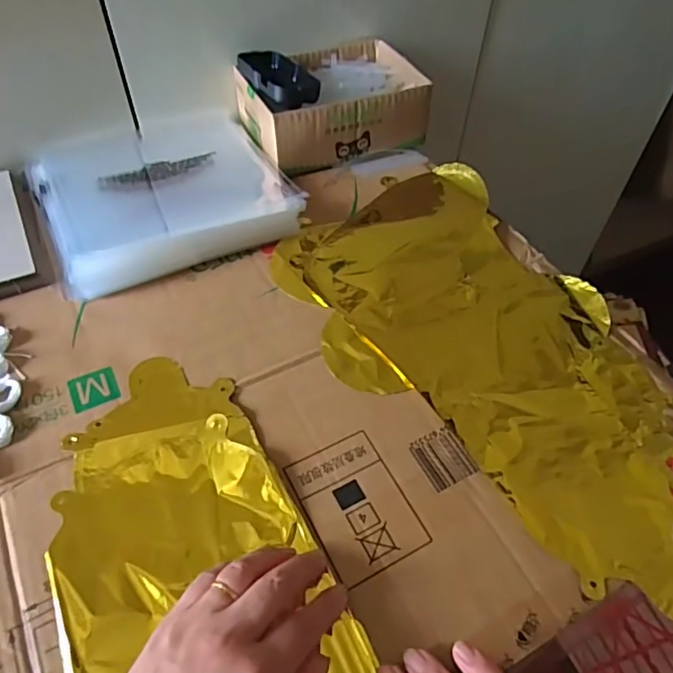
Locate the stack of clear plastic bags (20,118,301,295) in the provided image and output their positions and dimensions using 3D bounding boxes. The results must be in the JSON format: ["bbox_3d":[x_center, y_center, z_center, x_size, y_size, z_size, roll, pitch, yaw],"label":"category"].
[{"bbox_3d":[-0.178,-0.152,0.566,0.229,0.030,0.230,-23,55,-19],"label":"stack of clear plastic bags"}]

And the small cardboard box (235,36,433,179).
[{"bbox_3d":[-0.007,-0.259,0.627,0.183,0.073,0.134,-17,54,-14],"label":"small cardboard box"}]

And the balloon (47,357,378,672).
[{"bbox_3d":[-0.094,0.135,0.349,0.148,0.011,0.288,-19,57,-18],"label":"balloon"}]

